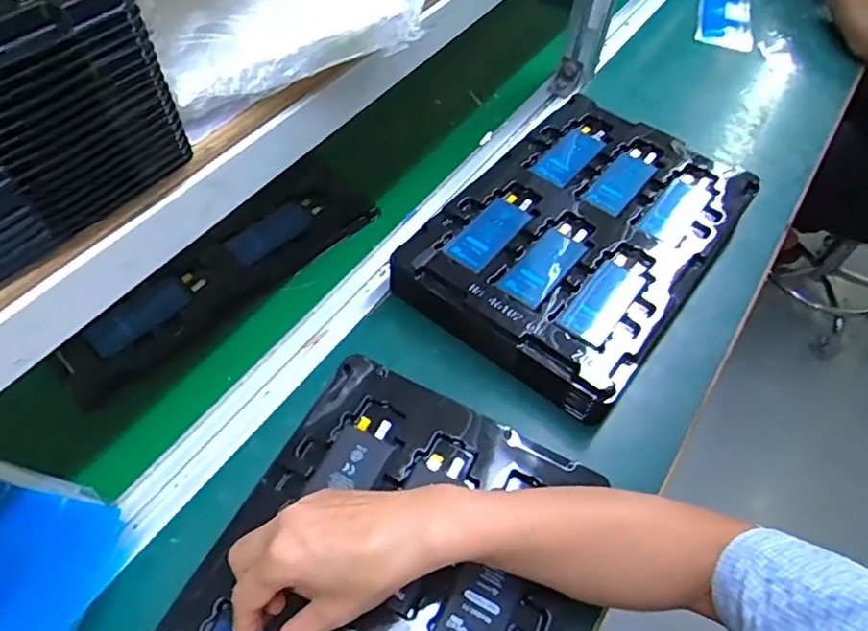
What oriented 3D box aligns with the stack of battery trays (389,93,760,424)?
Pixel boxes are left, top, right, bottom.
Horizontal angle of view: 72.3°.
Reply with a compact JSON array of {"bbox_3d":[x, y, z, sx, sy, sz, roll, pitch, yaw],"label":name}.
[{"bbox_3d":[0.153,-0.081,0.603,0.236,0.069,0.332,34,61,19],"label":"stack of battery trays"}]

